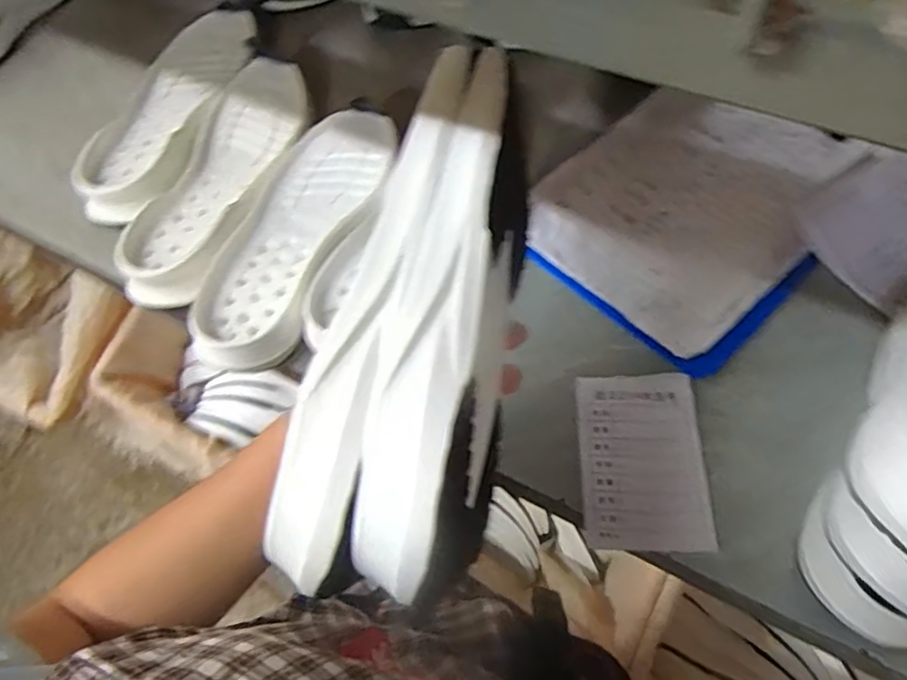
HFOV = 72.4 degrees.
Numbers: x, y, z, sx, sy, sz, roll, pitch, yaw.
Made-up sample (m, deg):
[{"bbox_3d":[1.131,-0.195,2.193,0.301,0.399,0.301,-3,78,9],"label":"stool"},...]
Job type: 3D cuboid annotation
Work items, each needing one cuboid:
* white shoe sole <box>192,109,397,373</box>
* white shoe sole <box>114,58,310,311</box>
[{"bbox_3d":[-0.139,-0.101,0.542,0.105,0.031,0.280,14,63,11],"label":"white shoe sole"},{"bbox_3d":[-0.218,-0.161,0.589,0.108,0.040,0.300,14,63,11],"label":"white shoe sole"}]

